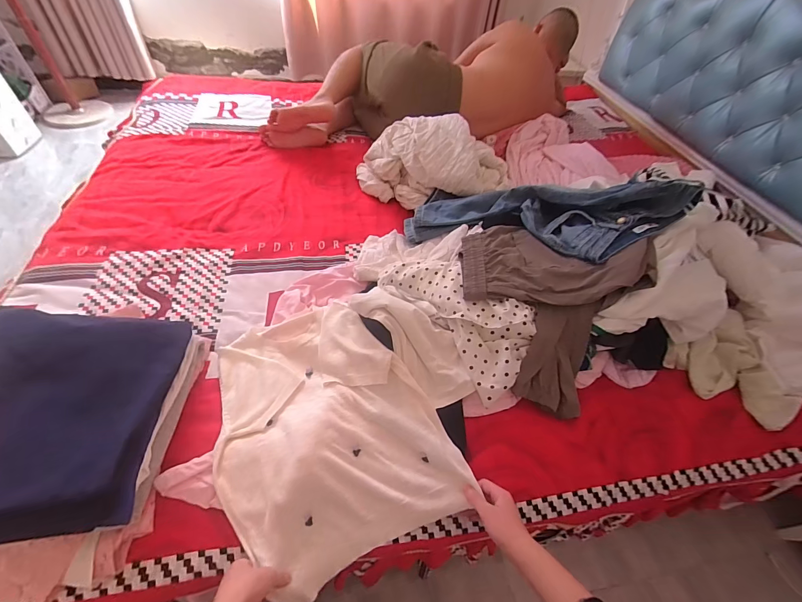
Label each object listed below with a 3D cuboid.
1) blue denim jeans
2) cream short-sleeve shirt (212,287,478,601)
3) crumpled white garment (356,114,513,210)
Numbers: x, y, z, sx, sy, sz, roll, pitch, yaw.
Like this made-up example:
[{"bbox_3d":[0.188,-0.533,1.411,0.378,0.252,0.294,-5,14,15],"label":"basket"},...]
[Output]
[{"bbox_3d":[0.321,-0.216,0.886,0.648,0.075,0.245,5,46,25],"label":"blue denim jeans"},{"bbox_3d":[-0.093,0.190,0.665,0.455,0.169,0.465,-14,53,-17],"label":"cream short-sleeve shirt"},{"bbox_3d":[0.115,-0.431,1.123,0.484,0.210,0.270,3,49,-4],"label":"crumpled white garment"}]

